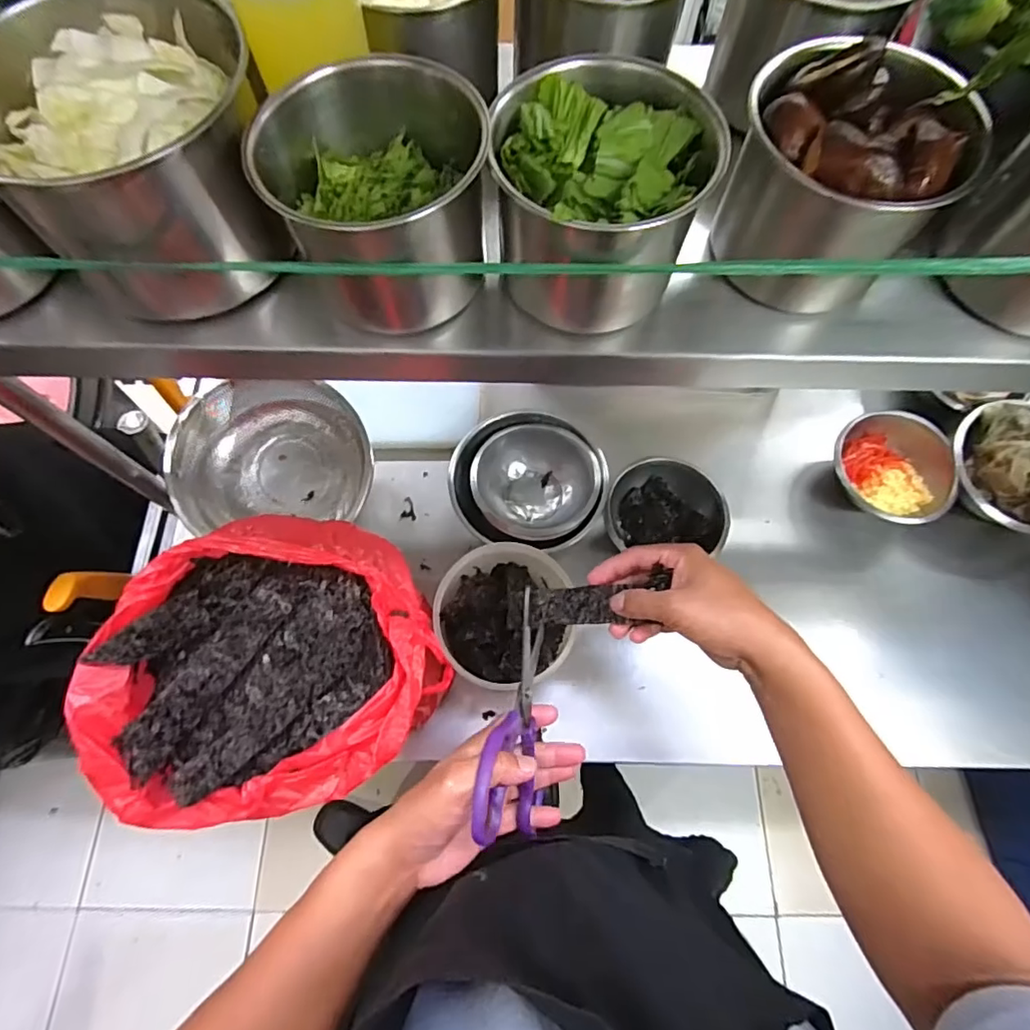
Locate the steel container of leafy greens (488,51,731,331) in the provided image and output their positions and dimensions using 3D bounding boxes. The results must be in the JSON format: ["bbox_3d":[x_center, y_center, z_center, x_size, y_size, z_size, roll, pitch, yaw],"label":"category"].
[{"bbox_3d":[0.048,-0.173,0.320,0.112,0.112,0.105,-5,69,-3],"label":"steel container of leafy greens"}]

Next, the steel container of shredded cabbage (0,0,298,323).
[{"bbox_3d":[-0.220,-0.209,0.330,0.138,0.114,0.123,-15,70,-7],"label":"steel container of shredded cabbage"}]

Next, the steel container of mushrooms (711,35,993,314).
[{"bbox_3d":[0.180,-0.187,0.325,0.109,0.107,0.093,31,72,11],"label":"steel container of mushrooms"}]

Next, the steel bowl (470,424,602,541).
[{"bbox_3d":[0.025,-0.037,0.715,0.151,0.070,0.150,0,69,-1],"label":"steel bowl"}]

